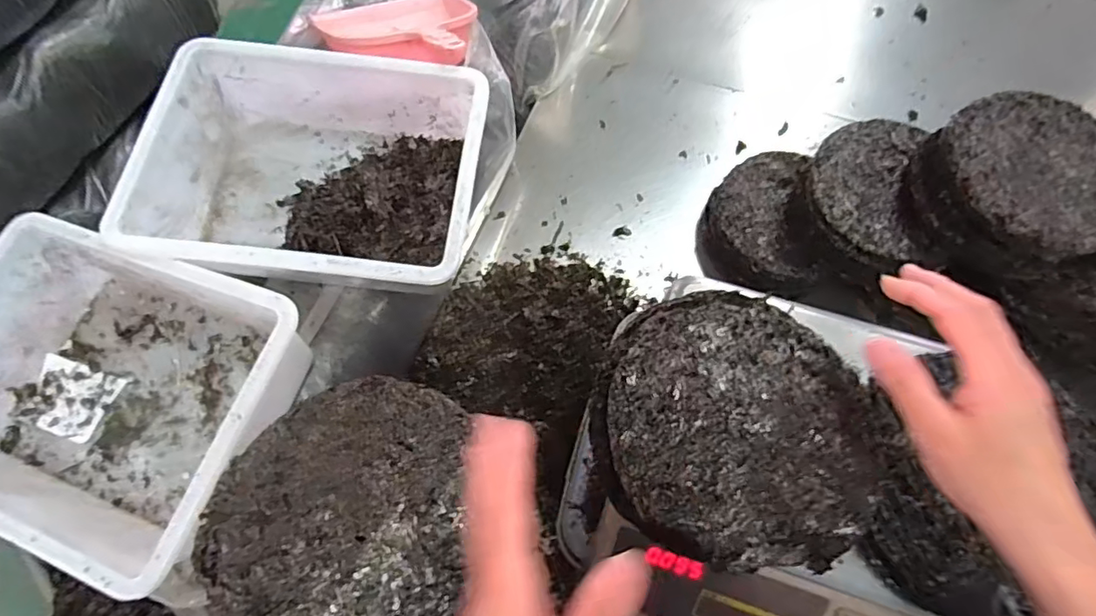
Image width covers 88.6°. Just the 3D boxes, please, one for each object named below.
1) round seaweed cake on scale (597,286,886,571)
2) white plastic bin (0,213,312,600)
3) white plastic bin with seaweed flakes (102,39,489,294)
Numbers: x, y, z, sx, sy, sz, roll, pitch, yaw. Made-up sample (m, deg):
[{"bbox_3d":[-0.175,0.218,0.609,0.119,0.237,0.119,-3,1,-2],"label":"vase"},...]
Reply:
[{"bbox_3d":[0.136,0.081,0.420,0.198,0.033,0.202,-2,68,2],"label":"round seaweed cake on scale"},{"bbox_3d":[-0.452,0.091,0.590,0.363,0.128,0.283,18,70,9],"label":"white plastic bin"},{"bbox_3d":[-0.260,-0.155,0.660,0.364,0.122,0.287,3,69,3],"label":"white plastic bin with seaweed flakes"}]

